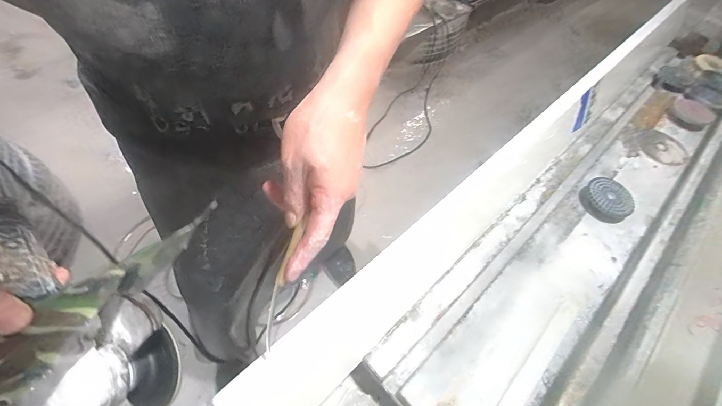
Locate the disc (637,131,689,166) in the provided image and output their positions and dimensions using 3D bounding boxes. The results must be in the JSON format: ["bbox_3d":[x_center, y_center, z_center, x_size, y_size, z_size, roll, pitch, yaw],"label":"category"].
[{"bbox_3d":[0.612,-0.113,0.686,0.088,0.006,0.097,11,54,4],"label":"disc"}]

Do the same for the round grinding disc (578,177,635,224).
[{"bbox_3d":[0.420,-0.006,0.577,0.072,0.029,0.076,2,53,-2],"label":"round grinding disc"}]

